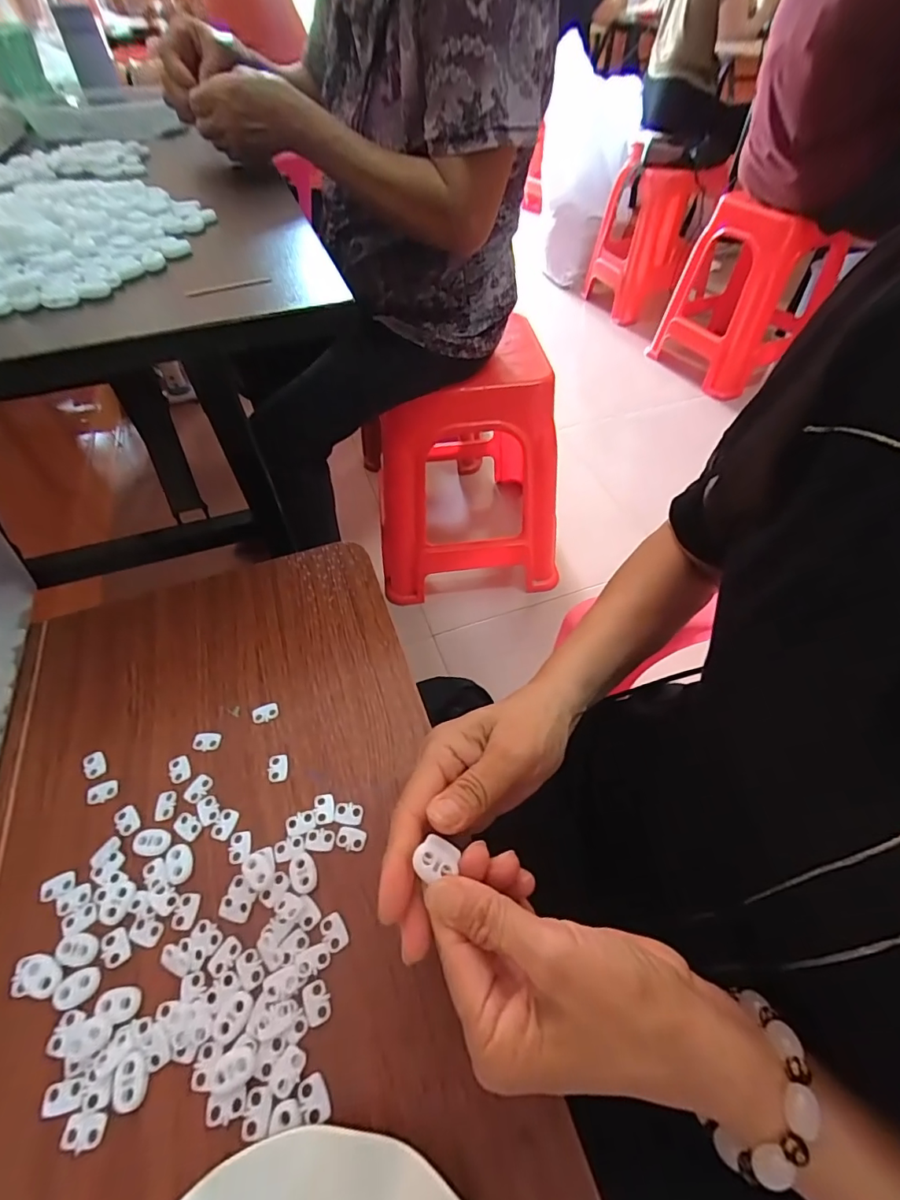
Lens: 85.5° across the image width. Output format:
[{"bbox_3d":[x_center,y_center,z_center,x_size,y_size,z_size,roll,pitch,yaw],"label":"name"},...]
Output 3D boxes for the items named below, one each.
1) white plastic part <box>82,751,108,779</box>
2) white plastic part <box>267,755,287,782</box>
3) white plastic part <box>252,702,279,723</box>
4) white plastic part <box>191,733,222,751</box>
[{"bbox_3d":[-0.255,0.117,0.347,0.013,0.004,0.020,-30,56,-22],"label":"white plastic part"},{"bbox_3d":[-0.122,0.119,0.344,0.013,0.004,0.019,-11,52,-8],"label":"white plastic part"},{"bbox_3d":[-0.140,0.086,0.370,0.019,0.004,0.013,-17,53,-13],"label":"white plastic part"},{"bbox_3d":[-0.179,0.103,0.357,0.020,0.004,0.013,-6,51,-4],"label":"white plastic part"}]

